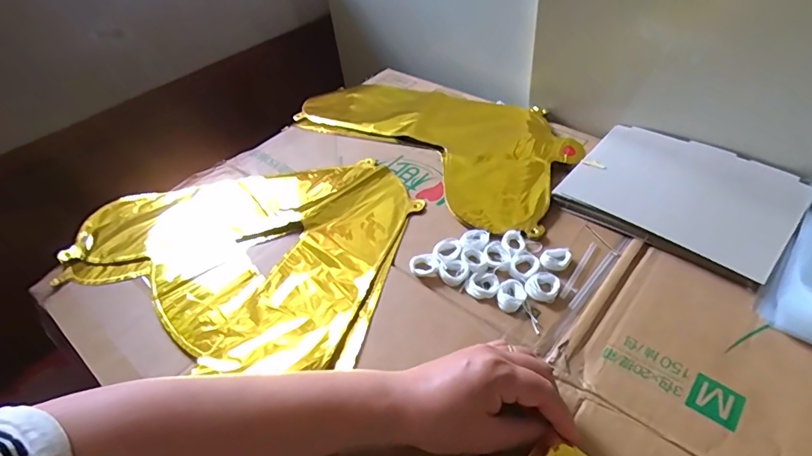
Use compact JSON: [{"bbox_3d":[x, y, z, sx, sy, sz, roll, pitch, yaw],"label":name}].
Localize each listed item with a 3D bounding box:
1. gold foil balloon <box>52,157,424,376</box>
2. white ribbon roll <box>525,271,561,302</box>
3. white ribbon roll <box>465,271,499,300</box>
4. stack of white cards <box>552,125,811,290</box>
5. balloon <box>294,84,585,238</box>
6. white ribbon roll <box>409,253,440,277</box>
[{"bbox_3d":[-0.186,0.009,0.512,0.361,0.012,0.274,10,47,16],"label":"gold foil balloon"},{"bbox_3d":[0.124,0.052,0.430,0.029,0.007,0.030,-3,45,3],"label":"white ribbon roll"},{"bbox_3d":[0.070,0.054,0.439,0.030,0.008,0.025,-7,45,-1],"label":"white ribbon roll"},{"bbox_3d":[0.287,-0.039,0.497,0.203,0.017,0.164,30,55,31],"label":"stack of white cards"},{"bbox_3d":[0.043,-0.134,0.630,0.214,0.013,0.403,-36,52,-27],"label":"balloon"},{"bbox_3d":[0.018,0.037,0.459,0.028,0.009,0.027,-3,45,3],"label":"white ribbon roll"}]

